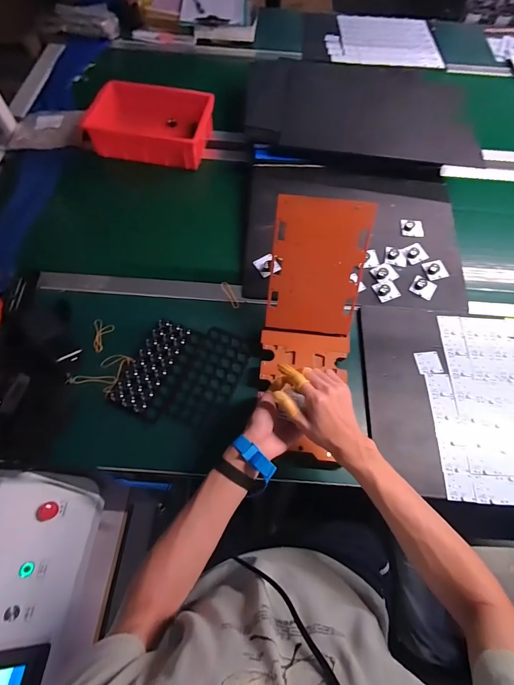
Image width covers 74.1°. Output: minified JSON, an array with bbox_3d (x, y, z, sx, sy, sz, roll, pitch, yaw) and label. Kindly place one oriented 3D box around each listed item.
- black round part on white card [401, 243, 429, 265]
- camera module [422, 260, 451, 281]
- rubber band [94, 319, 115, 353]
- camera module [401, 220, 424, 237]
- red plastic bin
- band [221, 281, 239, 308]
[{"bbox_3d":[0.371,-0.208,0.794,0.053,0.016,0.045,-25,68,-13],"label":"black round part on white card"},{"bbox_3d":[0.409,-0.166,0.776,0.050,0.014,0.046,-13,66,-8],"label":"camera module"},{"bbox_3d":[-0.313,-0.016,0.697,0.038,0.009,0.073,-7,65,-5],"label":"rubber band"},{"bbox_3d":[0.372,-0.275,0.816,0.051,0.015,0.043,2,64,-1],"label":"camera module"},{"bbox_3d":[-0.284,-0.588,0.924,0.299,0.081,0.211,12,65,4],"label":"red plastic bin"},{"bbox_3d":[-0.060,-0.106,0.752,0.015,0.006,0.072,-24,69,-13],"label":"band"}]

